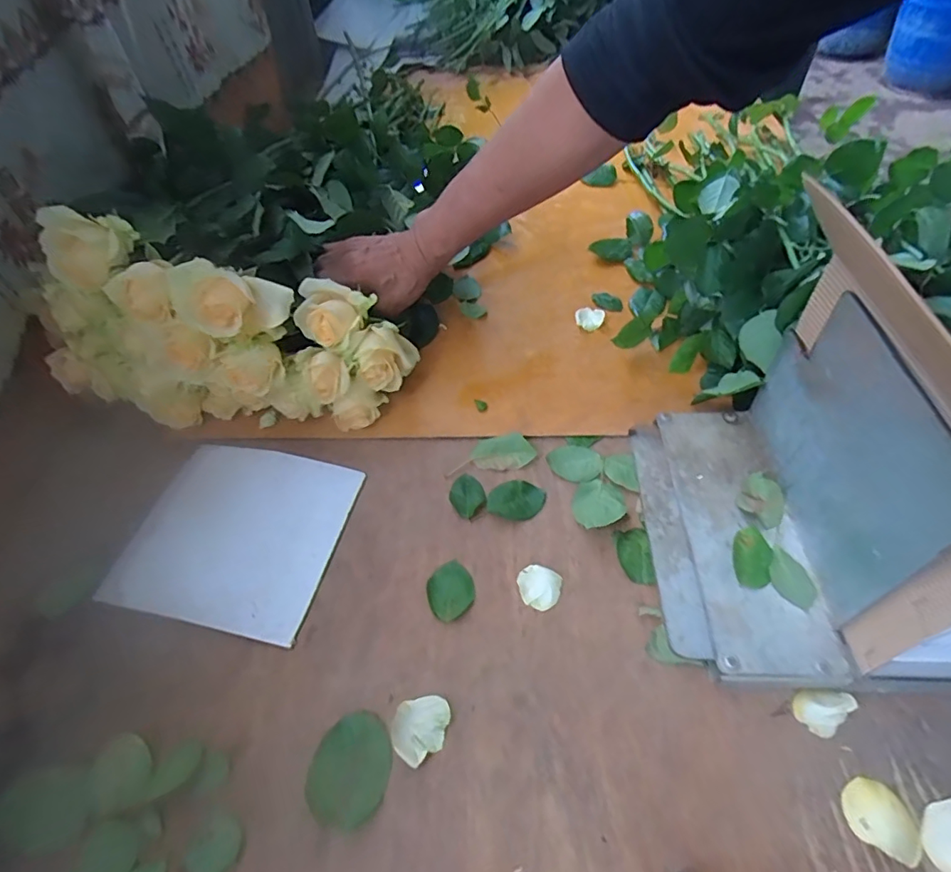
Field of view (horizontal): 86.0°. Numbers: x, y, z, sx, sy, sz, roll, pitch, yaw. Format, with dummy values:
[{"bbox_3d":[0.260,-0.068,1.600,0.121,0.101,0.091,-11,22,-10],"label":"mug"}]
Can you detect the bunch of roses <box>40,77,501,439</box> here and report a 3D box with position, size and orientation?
[{"bbox_3d":[-0.179,-0.299,0.608,0.344,0.167,0.613,2,52,7],"label":"bunch of roses"}]

